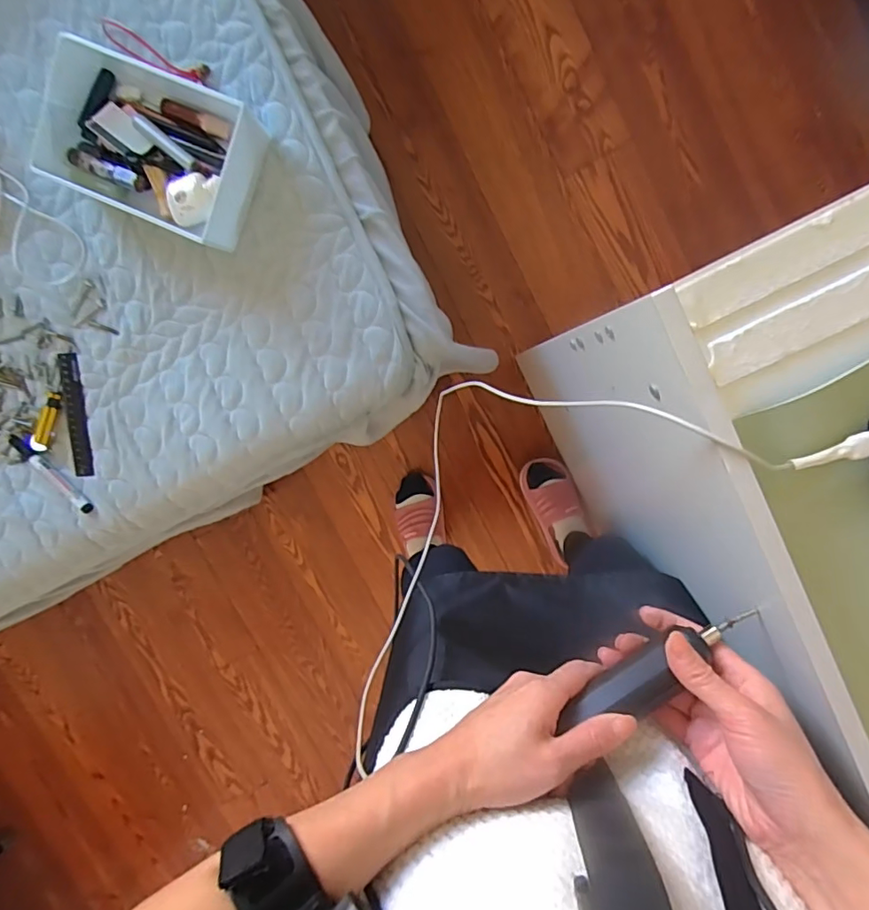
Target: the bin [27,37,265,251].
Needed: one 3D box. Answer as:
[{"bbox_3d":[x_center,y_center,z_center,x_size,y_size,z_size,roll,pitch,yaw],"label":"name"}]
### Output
[{"bbox_3d":[-0.316,-0.342,0.579,0.234,0.055,0.153,24,98,0],"label":"bin"}]

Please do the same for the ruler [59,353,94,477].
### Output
[{"bbox_3d":[-0.459,-0.051,0.670,0.027,0.006,0.156,-5,97,4],"label":"ruler"}]

